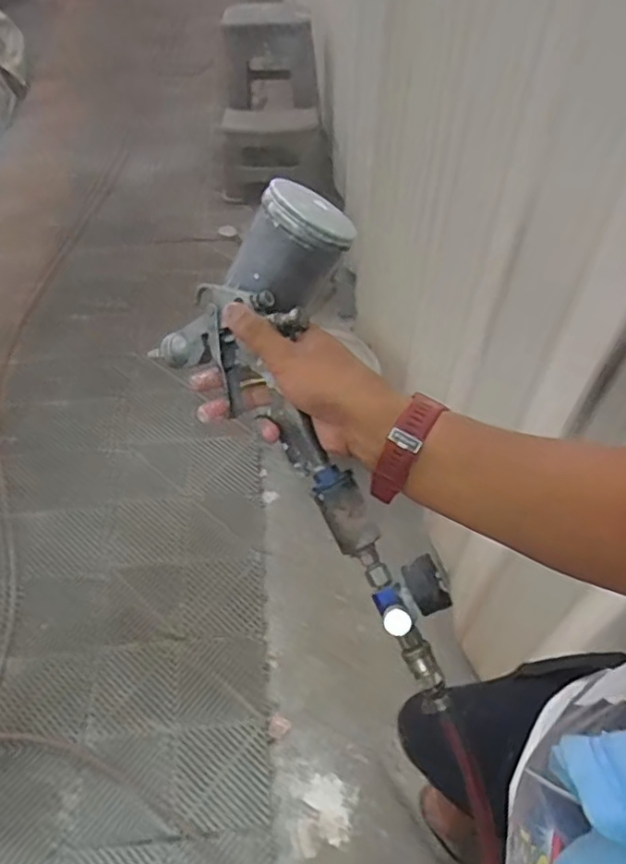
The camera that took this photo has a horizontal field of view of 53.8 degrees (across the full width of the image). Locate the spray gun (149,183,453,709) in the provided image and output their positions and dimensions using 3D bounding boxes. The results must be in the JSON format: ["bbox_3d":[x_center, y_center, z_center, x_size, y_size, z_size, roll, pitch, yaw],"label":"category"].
[{"bbox_3d":[0.011,0.012,0.475,0.155,0.098,0.383,-21,82,-17],"label":"spray gun"}]

